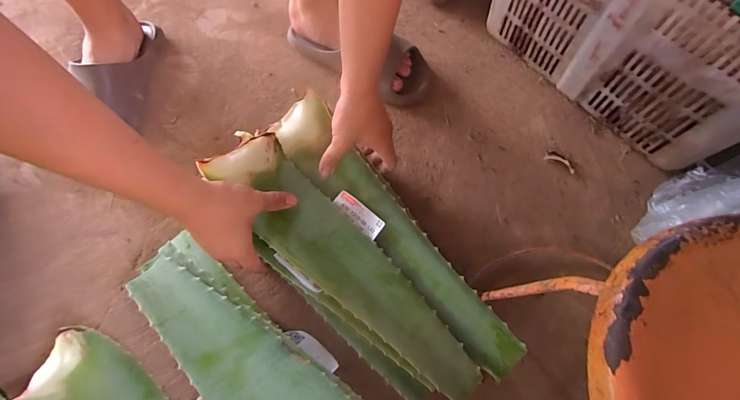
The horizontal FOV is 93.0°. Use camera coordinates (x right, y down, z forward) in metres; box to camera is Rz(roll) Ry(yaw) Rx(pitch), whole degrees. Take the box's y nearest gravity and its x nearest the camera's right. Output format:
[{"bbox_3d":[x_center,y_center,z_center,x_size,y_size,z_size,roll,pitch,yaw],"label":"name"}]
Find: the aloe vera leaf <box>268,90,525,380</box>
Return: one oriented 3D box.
[{"bbox_3d":[0.027,0.034,0.437,0.073,0.049,0.404,-38,78,-16],"label":"aloe vera leaf"}]

